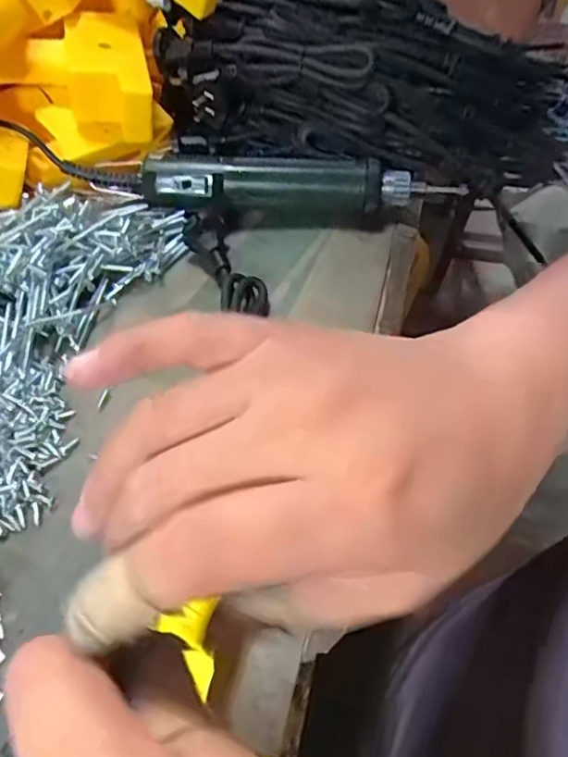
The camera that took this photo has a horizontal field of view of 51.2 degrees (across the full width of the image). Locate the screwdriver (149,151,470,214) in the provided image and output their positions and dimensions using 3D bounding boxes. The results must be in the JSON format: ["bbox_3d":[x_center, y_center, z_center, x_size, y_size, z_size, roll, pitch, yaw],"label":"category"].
[{"bbox_3d":[0.011,-0.159,0.481,0.247,0.034,0.045,1,52,3],"label":"screwdriver"}]

